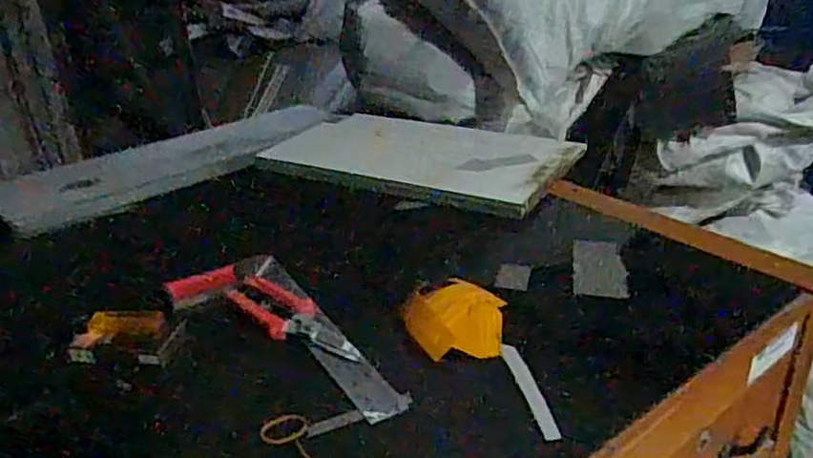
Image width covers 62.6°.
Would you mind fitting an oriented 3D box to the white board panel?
[{"bbox_3d":[0.022,-0.116,1.015,0.425,0.013,0.341,11,26,23],"label":"white board panel"}]

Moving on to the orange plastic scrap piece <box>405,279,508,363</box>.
[{"bbox_3d":[0.043,0.085,0.631,0.096,0.036,0.085,4,27,13],"label":"orange plastic scrap piece"}]

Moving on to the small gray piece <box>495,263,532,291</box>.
[{"bbox_3d":[0.118,0.053,0.737,0.035,0.004,0.033,7,55,18],"label":"small gray piece"}]

